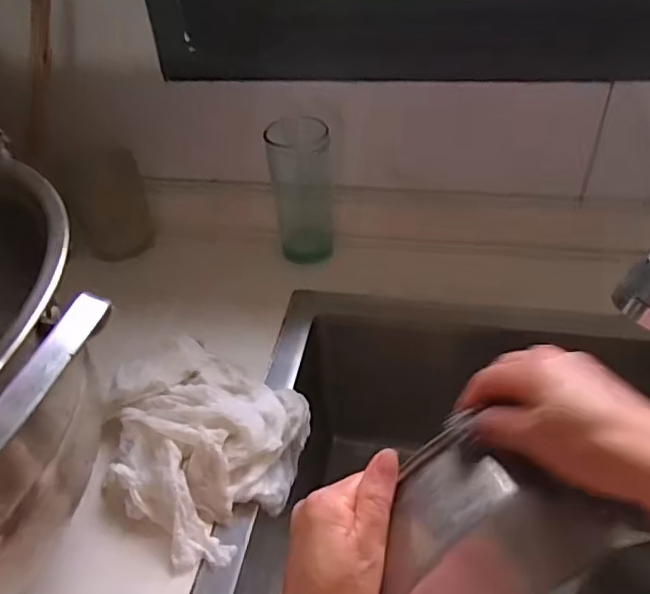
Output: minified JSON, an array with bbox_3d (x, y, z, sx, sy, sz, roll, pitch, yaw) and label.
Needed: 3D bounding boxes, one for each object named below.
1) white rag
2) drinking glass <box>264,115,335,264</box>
[{"bbox_3d":[-0.093,0.103,0.415,0.147,0.054,0.135,24,50,28],"label":"white rag"},{"bbox_3d":[-0.019,-0.105,0.559,0.052,0.146,0.055,0,43,6],"label":"drinking glass"}]

